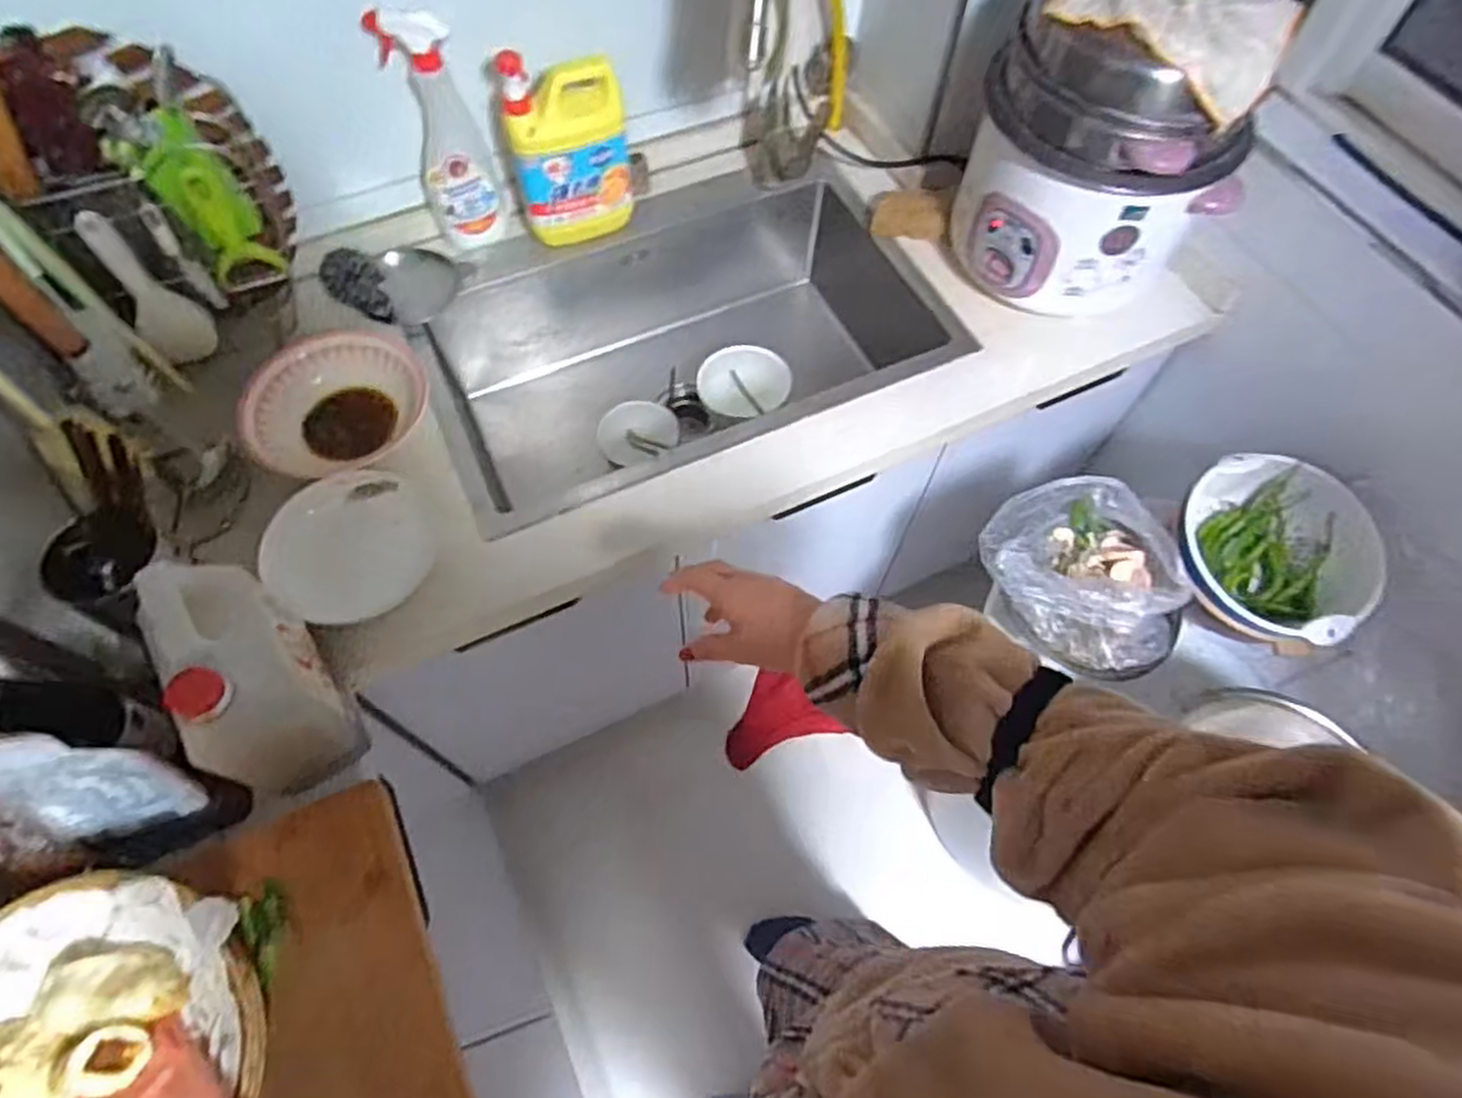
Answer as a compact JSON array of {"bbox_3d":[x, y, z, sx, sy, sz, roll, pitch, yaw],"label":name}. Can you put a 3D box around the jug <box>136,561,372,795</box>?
[{"bbox_3d":[-0.412,0.114,0.669,0.090,0.199,0.171,-34,68,-16],"label":"jug"}]

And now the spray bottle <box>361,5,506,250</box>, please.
[{"bbox_3d":[-0.366,-0.528,0.989,0.093,0.284,0.078,-20,65,-10],"label":"spray bottle"}]

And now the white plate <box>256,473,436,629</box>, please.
[{"bbox_3d":[-0.422,-0.002,0.865,0.174,0.016,0.159,2,79,-12],"label":"white plate"}]

